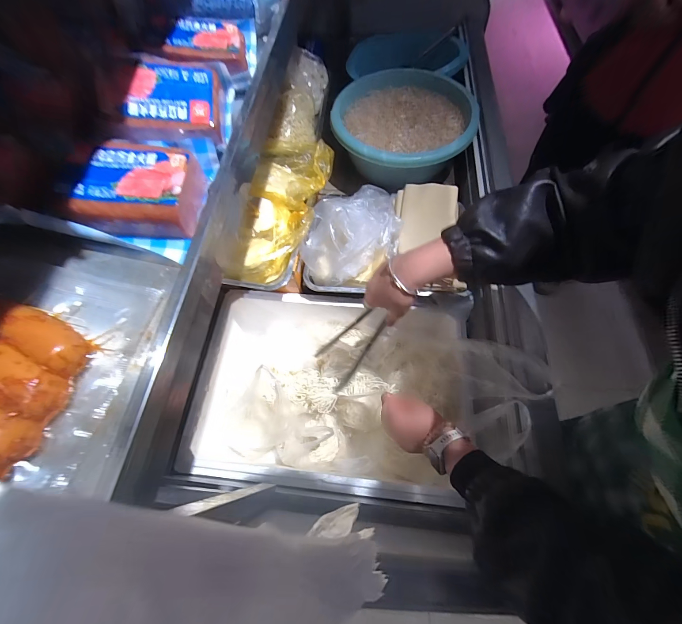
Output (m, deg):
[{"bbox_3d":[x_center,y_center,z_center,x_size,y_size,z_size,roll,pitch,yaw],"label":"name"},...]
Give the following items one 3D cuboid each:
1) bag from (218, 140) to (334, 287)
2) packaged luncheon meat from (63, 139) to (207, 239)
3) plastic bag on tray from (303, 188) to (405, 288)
[{"bbox_3d":[-0.149,-0.239,0.677,0.181,0.104,0.375,14,66,9],"label":"bag"},{"bbox_3d":[-0.163,-0.098,0.245,0.087,0.038,0.072,-1,65,2],"label":"packaged luncheon meat"},{"bbox_3d":[0.024,-0.208,0.696,0.217,0.128,0.281,3,65,4],"label":"plastic bag on tray"}]

